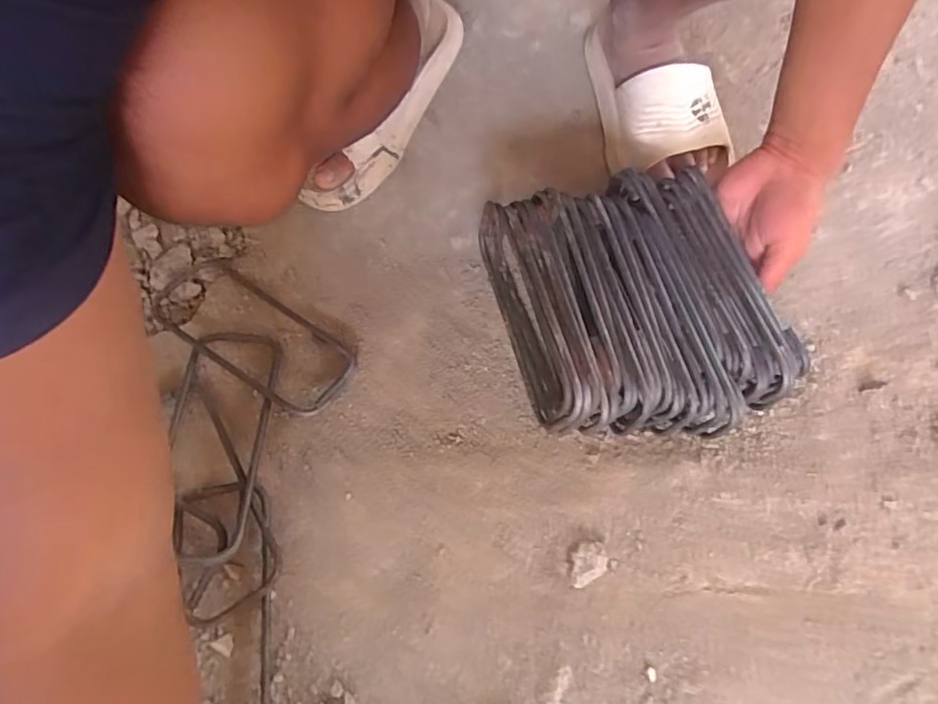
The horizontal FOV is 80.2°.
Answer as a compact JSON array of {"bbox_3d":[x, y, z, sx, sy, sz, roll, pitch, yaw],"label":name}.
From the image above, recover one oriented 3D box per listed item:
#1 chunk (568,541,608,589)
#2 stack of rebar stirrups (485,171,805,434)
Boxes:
[{"bbox_3d":[0.094,0.170,0.451,0.038,0.013,0.027,-32,74,-12],"label":"chunk"},{"bbox_3d":[0.136,-0.037,0.487,0.189,0.087,0.220,-15,71,-6],"label":"stack of rebar stirrups"}]

